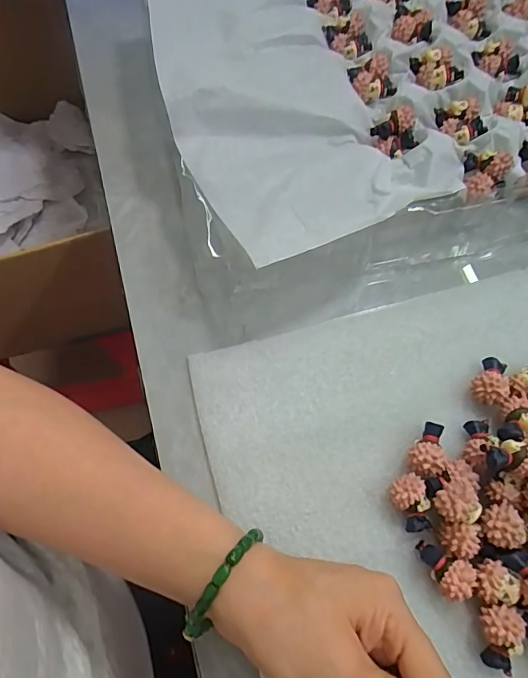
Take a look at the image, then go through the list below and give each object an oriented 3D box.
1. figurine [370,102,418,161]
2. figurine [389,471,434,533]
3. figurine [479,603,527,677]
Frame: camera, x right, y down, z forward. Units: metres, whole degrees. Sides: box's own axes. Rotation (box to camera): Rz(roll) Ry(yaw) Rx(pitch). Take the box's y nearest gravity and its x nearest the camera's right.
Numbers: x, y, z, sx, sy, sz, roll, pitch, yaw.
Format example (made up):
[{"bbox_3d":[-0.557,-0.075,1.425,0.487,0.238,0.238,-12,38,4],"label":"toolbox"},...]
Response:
[{"bbox_3d":[0.093,-0.146,0.325,0.031,0.016,0.029,-18,69,-7],"label":"figurine"},{"bbox_3d":[0.080,0.090,0.251,0.018,0.020,0.029,-21,69,-8],"label":"figurine"},{"bbox_3d":[0.114,0.147,0.227,0.019,0.023,0.029,12,68,5],"label":"figurine"}]

